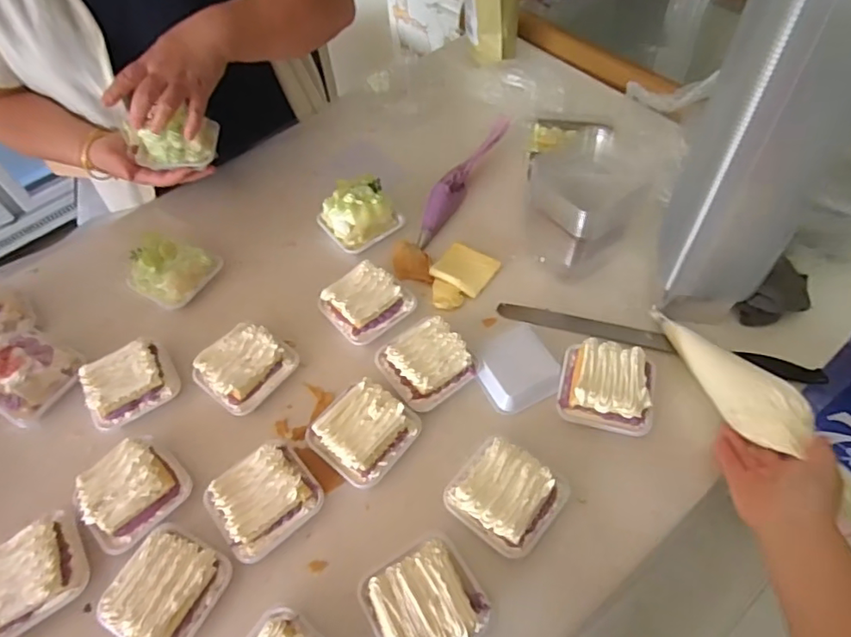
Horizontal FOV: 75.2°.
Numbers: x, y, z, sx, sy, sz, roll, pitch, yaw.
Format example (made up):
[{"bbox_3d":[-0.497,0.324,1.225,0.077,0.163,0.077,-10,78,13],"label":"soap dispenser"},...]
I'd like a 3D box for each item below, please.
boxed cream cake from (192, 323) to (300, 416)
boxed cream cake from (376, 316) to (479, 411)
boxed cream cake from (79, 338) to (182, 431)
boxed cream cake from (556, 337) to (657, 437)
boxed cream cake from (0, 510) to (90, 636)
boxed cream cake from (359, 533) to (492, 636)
[{"bbox_3d":[-0.210,0.053,0.640,0.086,0.039,0.100,34,65,23],"label":"boxed cream cake"},{"bbox_3d":[-0.001,0.047,0.627,0.099,0.036,0.093,-32,60,-16],"label":"boxed cream cake"},{"bbox_3d":[-0.343,0.072,0.634,0.097,0.038,0.082,-30,60,-15],"label":"boxed cream cake"},{"bbox_3d":[0.197,0.074,0.599,0.096,0.042,0.090,11,58,11],"label":"boxed cream cake"},{"bbox_3d":[-0.382,0.243,0.524,0.096,0.040,0.087,-35,61,-17],"label":"boxed cream cake"},{"bbox_3d":[-0.002,0.253,0.496,0.101,0.046,0.098,-31,60,-15],"label":"boxed cream cake"}]

